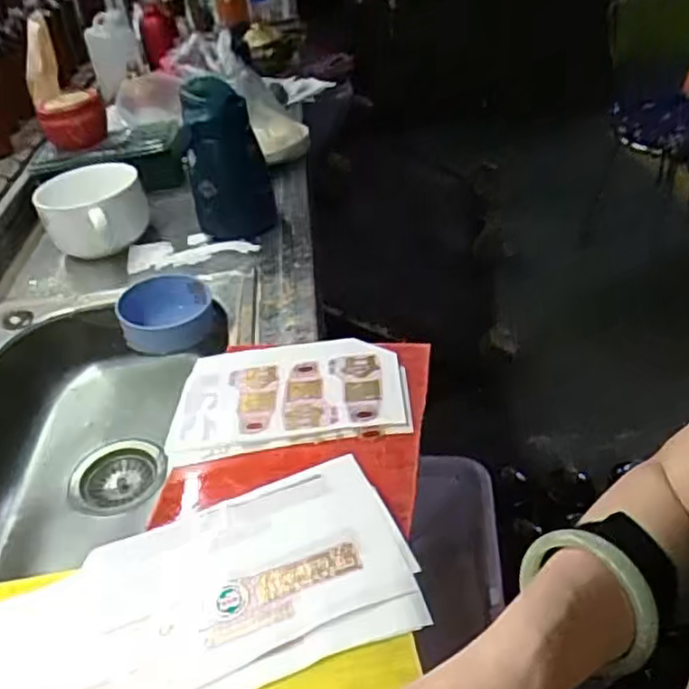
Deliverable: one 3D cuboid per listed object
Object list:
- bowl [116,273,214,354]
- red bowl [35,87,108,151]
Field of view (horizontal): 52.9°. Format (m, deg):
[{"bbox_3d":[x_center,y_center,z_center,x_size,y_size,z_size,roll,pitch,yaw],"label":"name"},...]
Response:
[{"bbox_3d":[-0.212,-0.033,0.843,0.106,0.055,0.109,-4,36,3],"label":"bowl"},{"bbox_3d":[-0.447,-0.372,1.136,0.100,0.080,0.115,-19,38,-16],"label":"red bowl"}]

